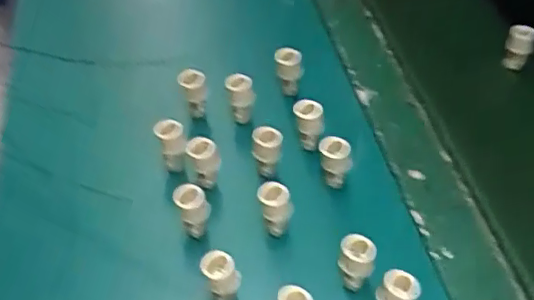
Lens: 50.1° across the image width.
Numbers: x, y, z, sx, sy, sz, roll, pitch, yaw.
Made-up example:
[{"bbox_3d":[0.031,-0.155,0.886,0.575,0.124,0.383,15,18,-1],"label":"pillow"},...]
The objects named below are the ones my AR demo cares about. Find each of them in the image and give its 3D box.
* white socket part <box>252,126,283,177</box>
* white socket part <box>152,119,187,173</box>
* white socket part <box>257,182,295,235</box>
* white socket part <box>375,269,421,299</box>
[{"bbox_3d":[0.000,0.004,0.442,0.022,0.048,0.021,10,46,4],"label":"white socket part"},{"bbox_3d":[-0.073,-0.003,0.433,0.021,0.036,0.021,3,46,-3],"label":"white socket part"},{"bbox_3d":[0.004,0.042,0.393,0.020,0.039,0.024,-2,46,-8],"label":"white socket part"},{"bbox_3d":[0.081,0.095,0.361,0.023,0.048,0.020,19,48,13],"label":"white socket part"}]

